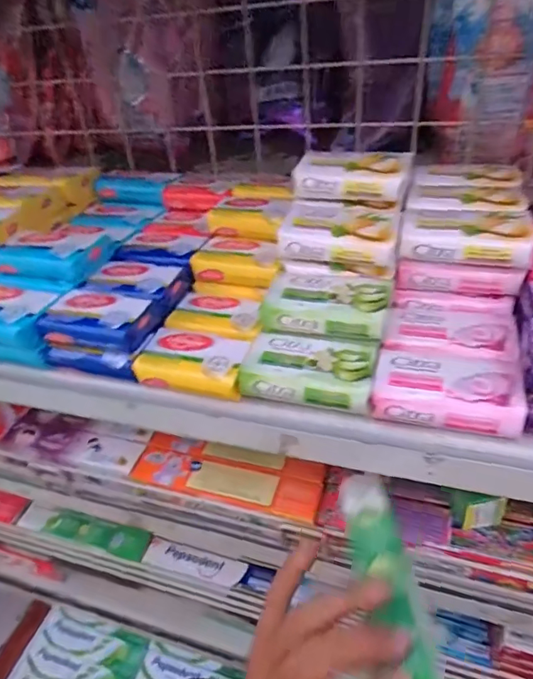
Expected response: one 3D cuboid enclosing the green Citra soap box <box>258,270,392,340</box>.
[{"bbox_3d":[0.041,-0.027,0.327,0.081,0.020,0.056,4,39,14],"label":"green Citra soap box"}]

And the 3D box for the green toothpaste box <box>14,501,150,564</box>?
[{"bbox_3d":[-0.207,0.216,0.547,0.160,0.037,0.026,6,40,17],"label":"green toothpaste box"}]

